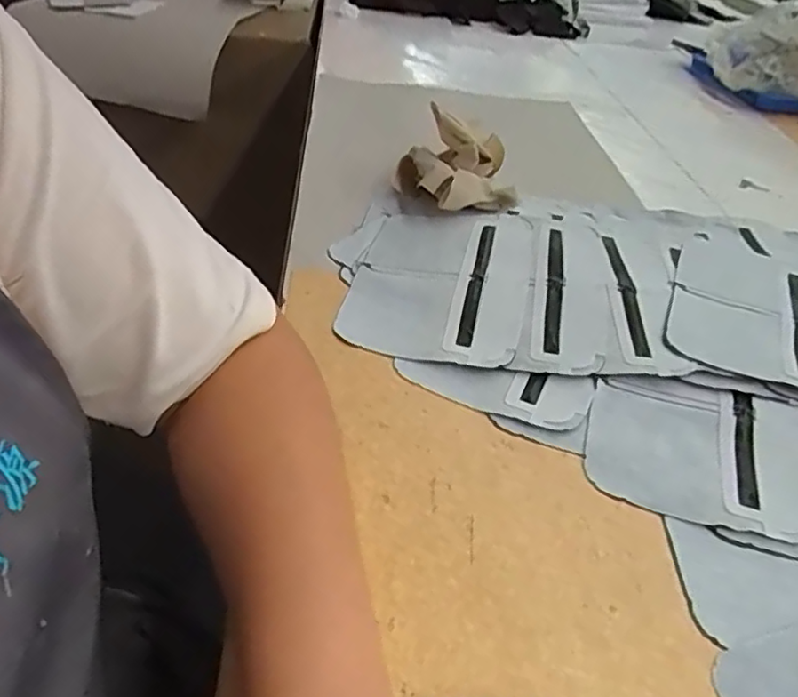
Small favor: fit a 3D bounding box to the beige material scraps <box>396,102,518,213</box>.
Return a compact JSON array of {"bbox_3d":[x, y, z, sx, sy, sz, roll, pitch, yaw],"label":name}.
[{"bbox_3d":[0.055,-0.185,0.622,0.111,0.062,0.139,4,38,-4],"label":"beige material scraps"}]

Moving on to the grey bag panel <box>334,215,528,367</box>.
[{"bbox_3d":[0.035,-0.057,0.510,0.130,0.022,0.194,12,39,7],"label":"grey bag panel"}]

